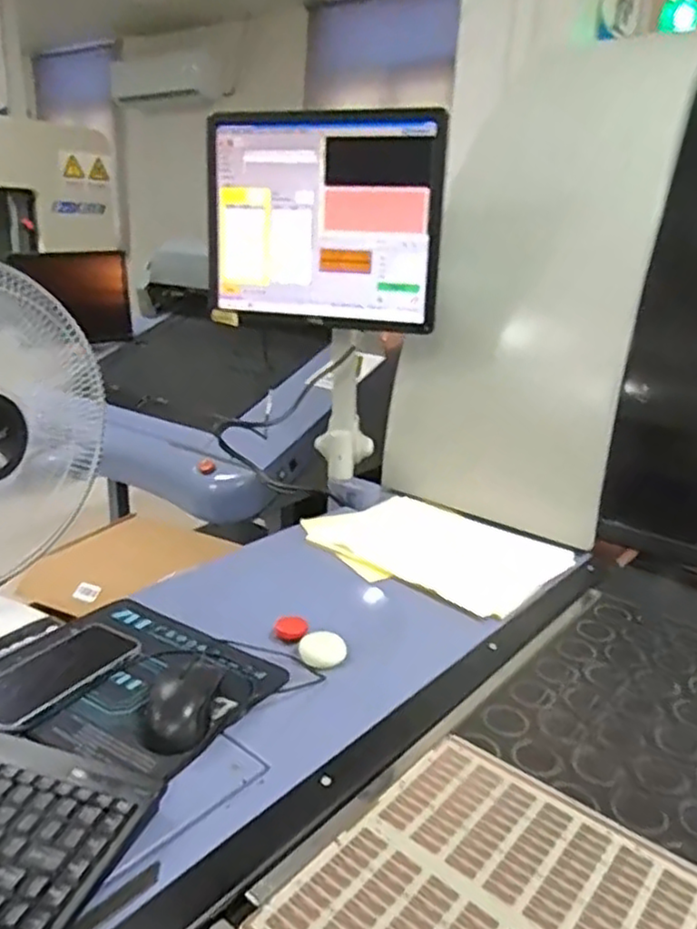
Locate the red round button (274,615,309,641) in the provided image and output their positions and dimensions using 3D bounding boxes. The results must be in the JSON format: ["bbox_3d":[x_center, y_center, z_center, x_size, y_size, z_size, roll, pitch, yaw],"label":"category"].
[{"bbox_3d":[-0.068,0.195,0.832,0.039,0.008,0.044,3,19,1],"label":"red round button"}]

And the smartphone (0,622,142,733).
[{"bbox_3d":[-0.285,0.202,0.675,0.085,0.018,0.159,14,22,29],"label":"smartphone"}]

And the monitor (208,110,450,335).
[{"bbox_3d":[-0.044,-0.368,1.059,0.370,0.295,0.038,9,20,17],"label":"monitor"}]

